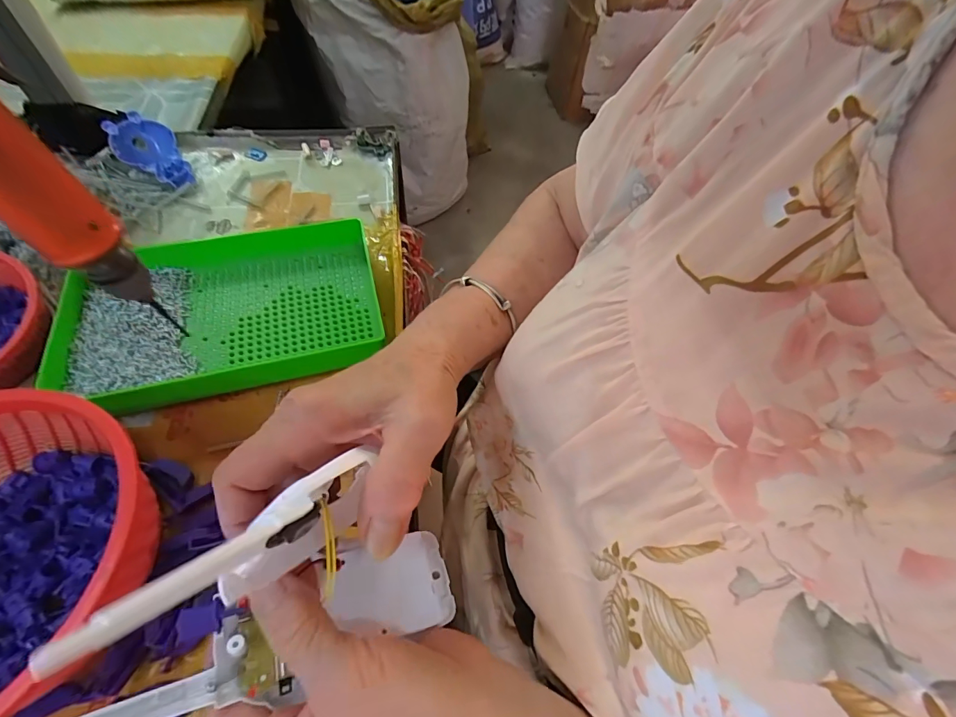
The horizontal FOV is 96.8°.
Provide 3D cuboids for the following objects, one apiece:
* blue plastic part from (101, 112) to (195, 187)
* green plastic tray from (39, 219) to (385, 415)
[{"bbox_3d":[-0.359,-0.227,0.462,0.057,0.038,0.095,-33,65,-23],"label":"blue plastic part"},{"bbox_3d":[-0.210,-0.041,0.353,0.241,0.033,0.151,-10,59,-9],"label":"green plastic tray"}]

